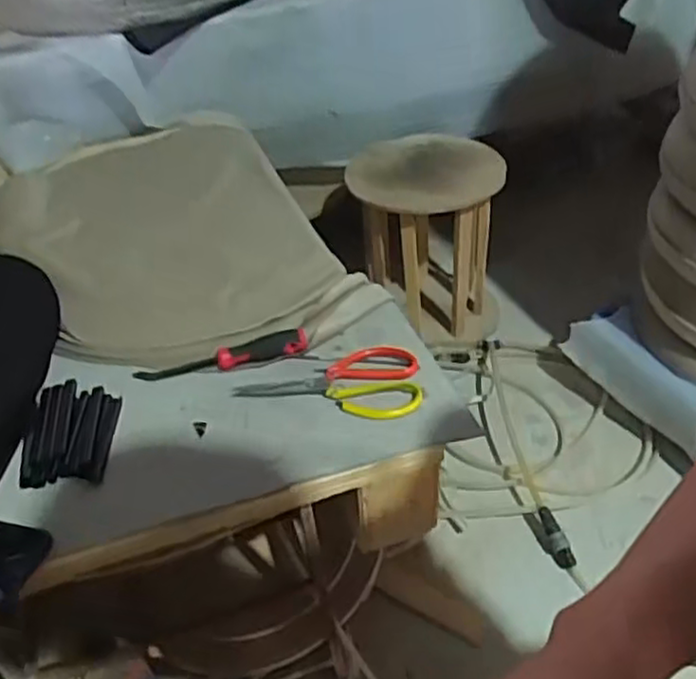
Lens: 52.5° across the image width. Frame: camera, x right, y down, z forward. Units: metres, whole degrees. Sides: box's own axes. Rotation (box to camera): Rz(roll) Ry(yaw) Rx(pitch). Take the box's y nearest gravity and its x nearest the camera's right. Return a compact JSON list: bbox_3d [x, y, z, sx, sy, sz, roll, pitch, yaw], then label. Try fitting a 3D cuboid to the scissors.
[{"bbox_3d":[-0.023,0.045,0.775,0.200,0.013,0.098,0,40,8],"label":"scissors"}]

